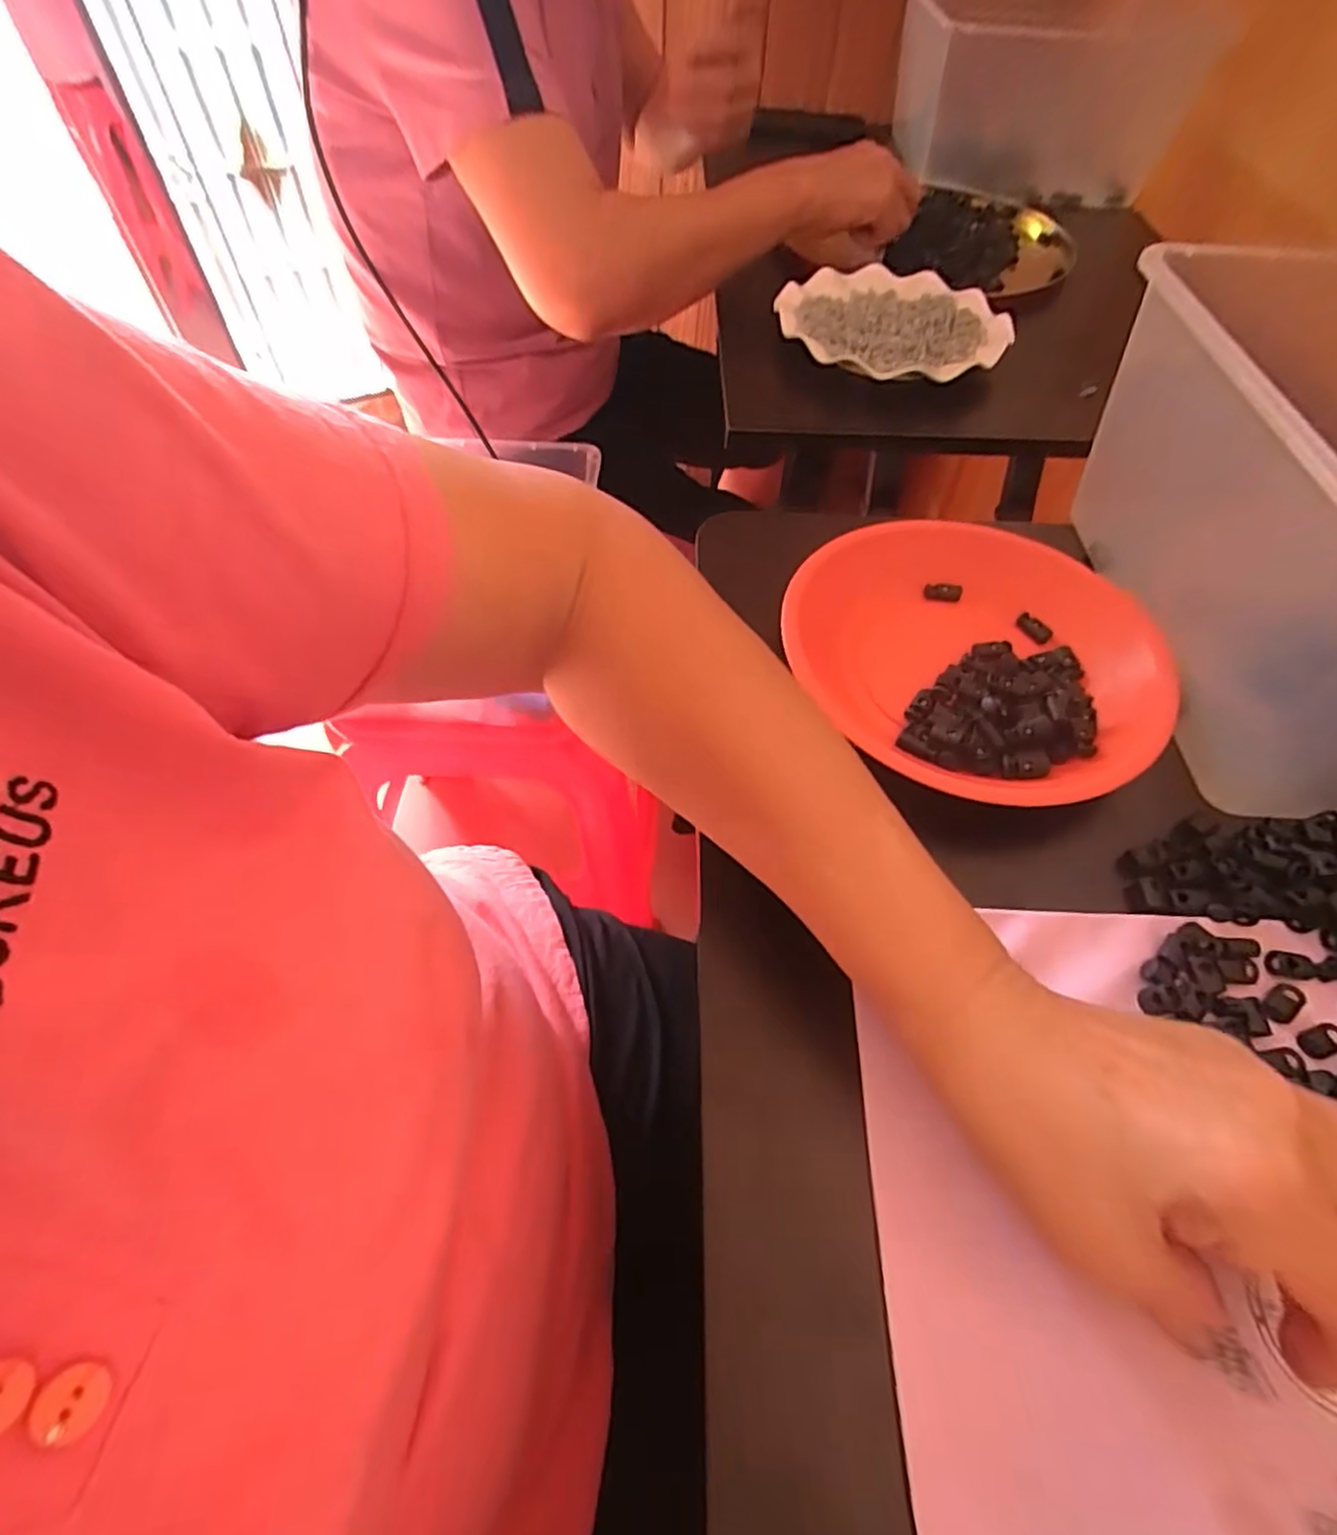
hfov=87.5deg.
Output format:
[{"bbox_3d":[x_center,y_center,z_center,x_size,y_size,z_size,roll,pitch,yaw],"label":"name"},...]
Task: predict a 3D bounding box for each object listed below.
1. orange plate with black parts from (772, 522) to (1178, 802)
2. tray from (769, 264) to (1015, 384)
[{"bbox_3d":[0.166,-0.056,0.380,0.175,0.045,0.186,1,55,-1],"label":"orange plate with black parts"},{"bbox_3d":[0.183,-0.369,0.574,0.179,0.018,0.157,10,55,5],"label":"tray"}]

